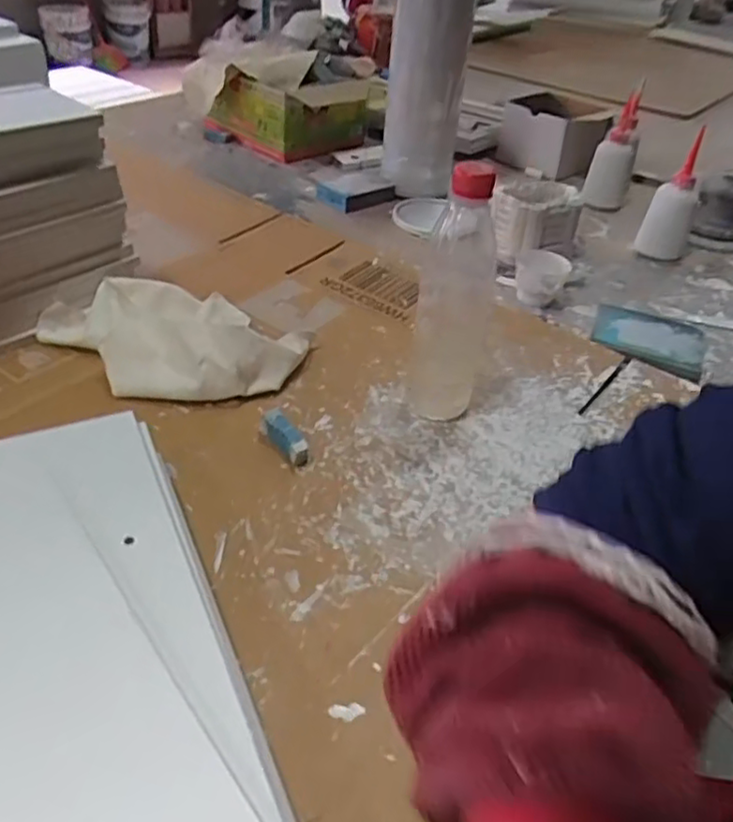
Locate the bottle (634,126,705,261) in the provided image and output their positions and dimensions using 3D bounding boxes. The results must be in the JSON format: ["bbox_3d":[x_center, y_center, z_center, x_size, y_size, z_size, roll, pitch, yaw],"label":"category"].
[{"bbox_3d":[0.415,-0.278,0.908,0.062,0.146,0.062,24,42,22],"label":"bottle"}]

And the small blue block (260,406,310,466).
[{"bbox_3d":[-0.070,0.022,0.574,0.017,0.025,0.059,-24,48,-31],"label":"small blue block"}]

